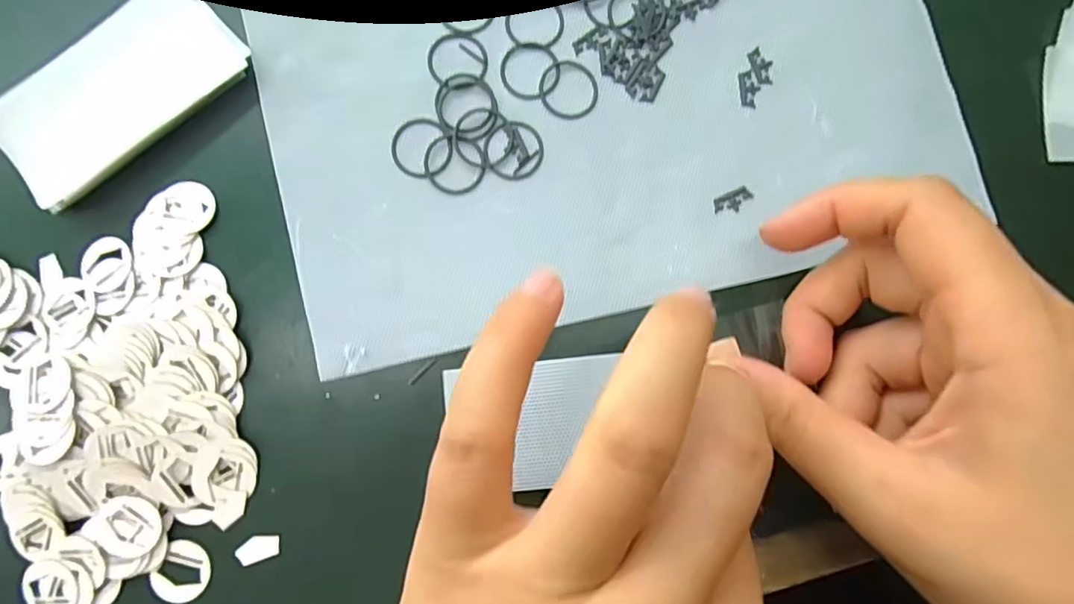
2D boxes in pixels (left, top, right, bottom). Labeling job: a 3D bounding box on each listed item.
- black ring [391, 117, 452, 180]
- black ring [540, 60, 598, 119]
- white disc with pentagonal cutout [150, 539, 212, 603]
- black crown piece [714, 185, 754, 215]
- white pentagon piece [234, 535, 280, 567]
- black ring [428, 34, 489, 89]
[{"bbox_3d":[-0.039,-0.053,0.191,0.020,0.004,0.021,0,85,-1],"label":"black ring"},{"bbox_3d":[0.011,-0.074,0.197,0.020,0.004,0.022,1,84,-5],"label":"black ring"},{"bbox_3d":[-0.111,0.085,0.177,0.016,0.004,0.018,32,85,2],"label":"white disc with pentagonal cutout"},{"bbox_3d":[0.067,-0.035,0.193,0.014,0.004,0.007,-24,86,-3],"label":"black crown piece"},{"bbox_3d":[-0.088,0.078,0.179,0.013,0.004,0.008,-19,85,-3],"label":"white pentagon piece"},{"bbox_3d":[-0.027,-0.084,0.195,0.020,0.004,0.021,0,85,-1],"label":"black ring"}]

